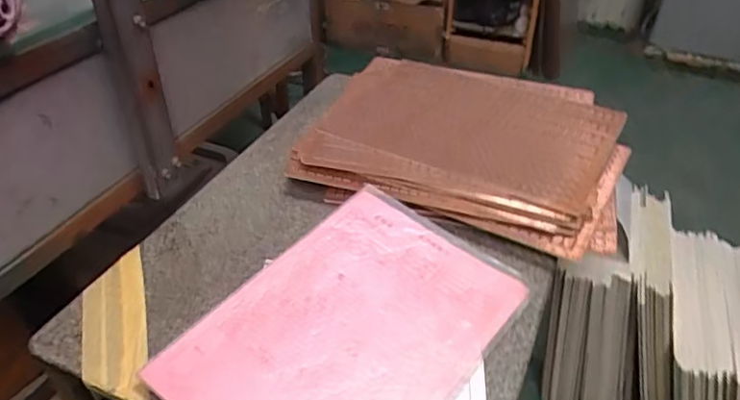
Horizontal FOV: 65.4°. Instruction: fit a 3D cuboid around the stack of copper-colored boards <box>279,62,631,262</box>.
[{"bbox_3d":[0.116,-0.083,0.725,0.381,0.036,0.318,9,39,11],"label":"stack of copper-colored boards"}]

